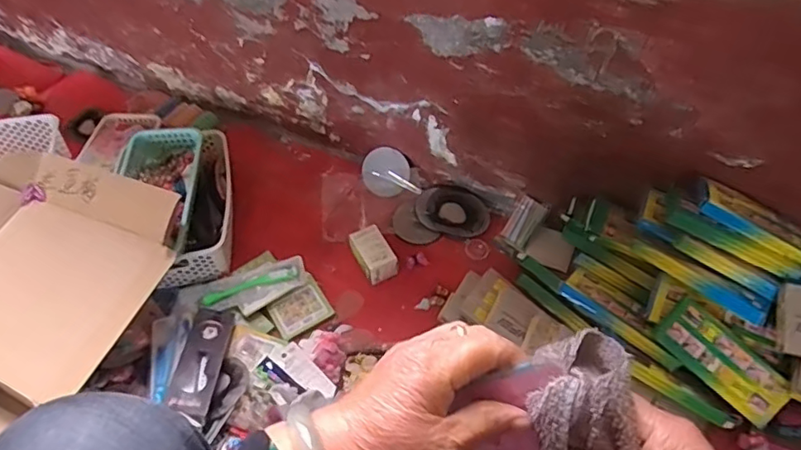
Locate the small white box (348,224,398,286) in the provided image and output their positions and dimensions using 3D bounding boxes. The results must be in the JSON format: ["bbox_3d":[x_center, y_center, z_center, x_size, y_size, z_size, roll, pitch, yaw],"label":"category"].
[{"bbox_3d":[-0.048,0.050,0.937,0.058,0.048,0.088,-21,56,-14],"label":"small white box"}]

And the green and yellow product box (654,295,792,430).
[{"bbox_3d":[0.428,0.180,0.726,0.181,0.014,0.073,41,95,3],"label":"green and yellow product box"}]

